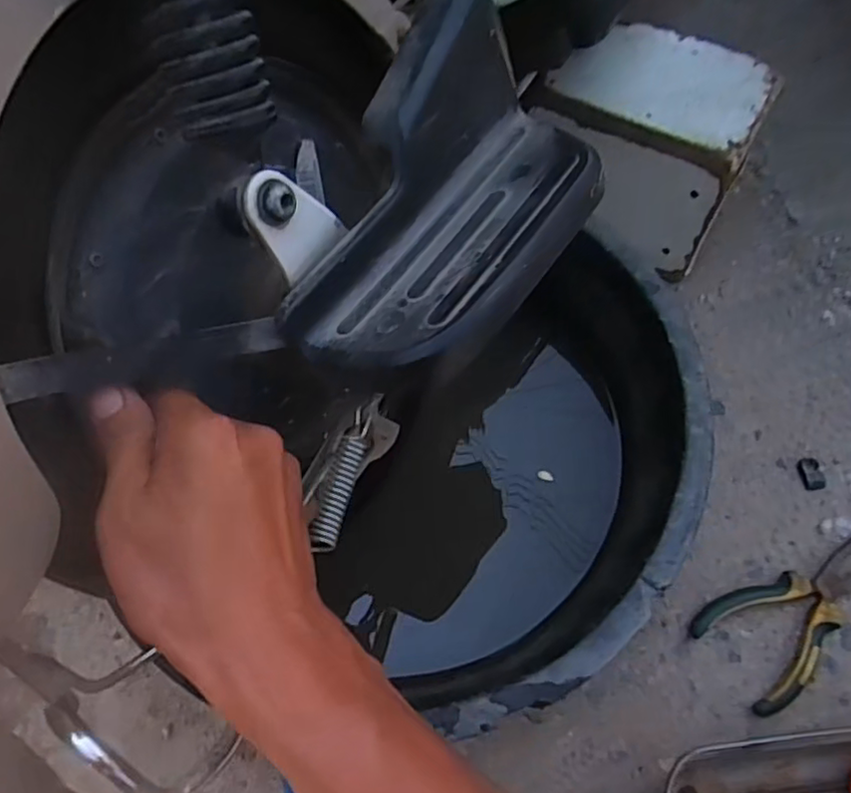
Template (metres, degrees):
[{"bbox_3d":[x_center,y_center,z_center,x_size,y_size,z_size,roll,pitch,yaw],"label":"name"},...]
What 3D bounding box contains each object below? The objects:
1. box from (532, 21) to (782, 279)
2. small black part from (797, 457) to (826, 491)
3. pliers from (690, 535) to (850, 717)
[{"bbox_3d":[0.222,-0.252,0.654,0.185,0.136,0.147,31,64,17],"label":"box"},{"bbox_3d":[0.349,0.070,0.595,0.019,0.005,0.031,0,59,0],"label":"small black part"},{"bbox_3d":[0.313,0.173,0.534,0.181,0.020,0.084,-25,63,-15],"label":"pliers"}]

